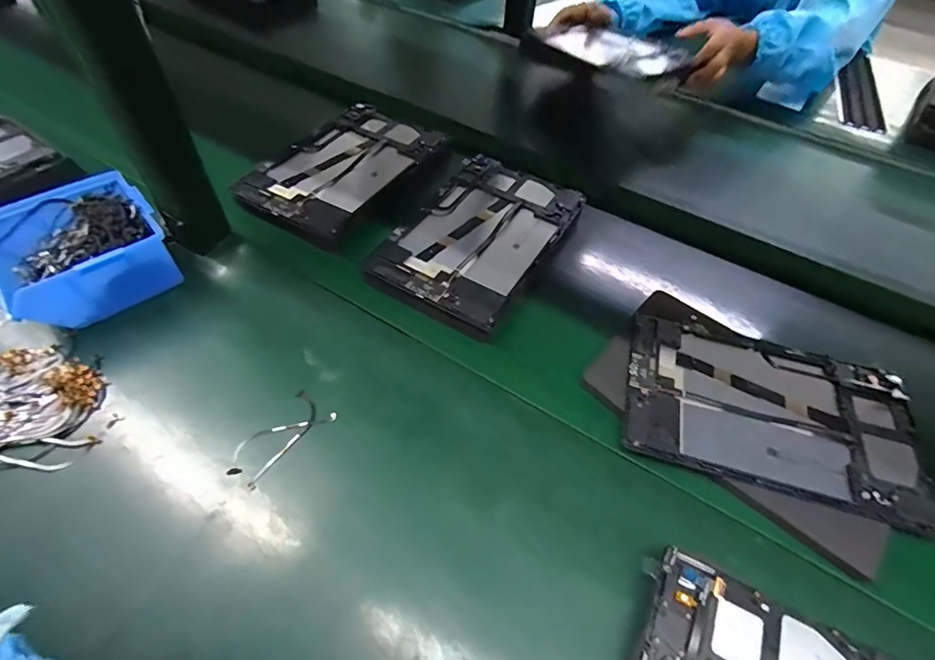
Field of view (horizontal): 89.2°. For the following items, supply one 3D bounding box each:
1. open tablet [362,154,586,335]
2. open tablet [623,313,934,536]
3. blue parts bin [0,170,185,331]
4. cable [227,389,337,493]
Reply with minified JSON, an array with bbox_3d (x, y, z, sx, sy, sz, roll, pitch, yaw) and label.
[{"bbox_3d":[0.016,-0.112,0.523,0.152,0.012,0.242,27,56,17],"label":"open tablet"},{"bbox_3d":[0.258,0.068,0.410,0.234,0.007,0.144,15,53,9],"label":"open tablet"},{"bbox_3d":[-0.372,-0.076,0.457,0.142,0.065,0.128,-32,60,-24],"label":"blue parts bin"},{"bbox_3d":[-0.152,0.086,0.383,0.038,0.007,0.085,34,58,22],"label":"cable"}]

